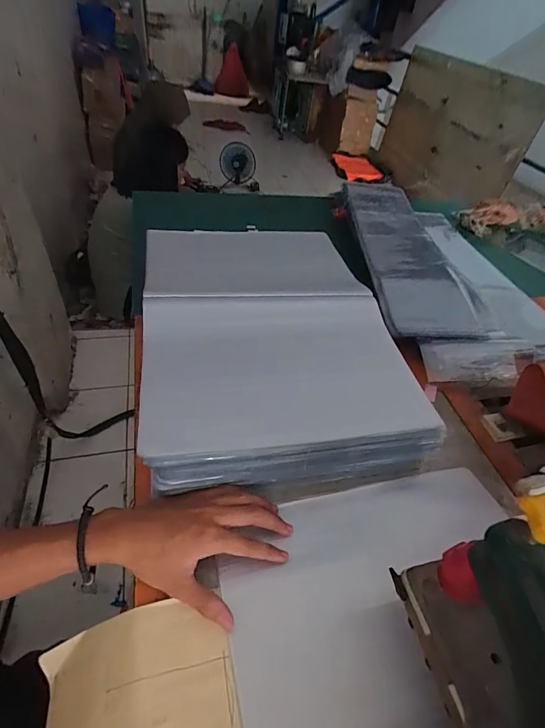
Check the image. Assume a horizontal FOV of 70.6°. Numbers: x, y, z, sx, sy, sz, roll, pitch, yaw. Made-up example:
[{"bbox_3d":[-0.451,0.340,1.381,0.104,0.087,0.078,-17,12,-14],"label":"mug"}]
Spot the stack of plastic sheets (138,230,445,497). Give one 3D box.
[{"bbox_3d":[-0.012,-0.056,0.572,0.319,0.112,0.460,-5,45,-12],"label":"stack of plastic sheets"}]

